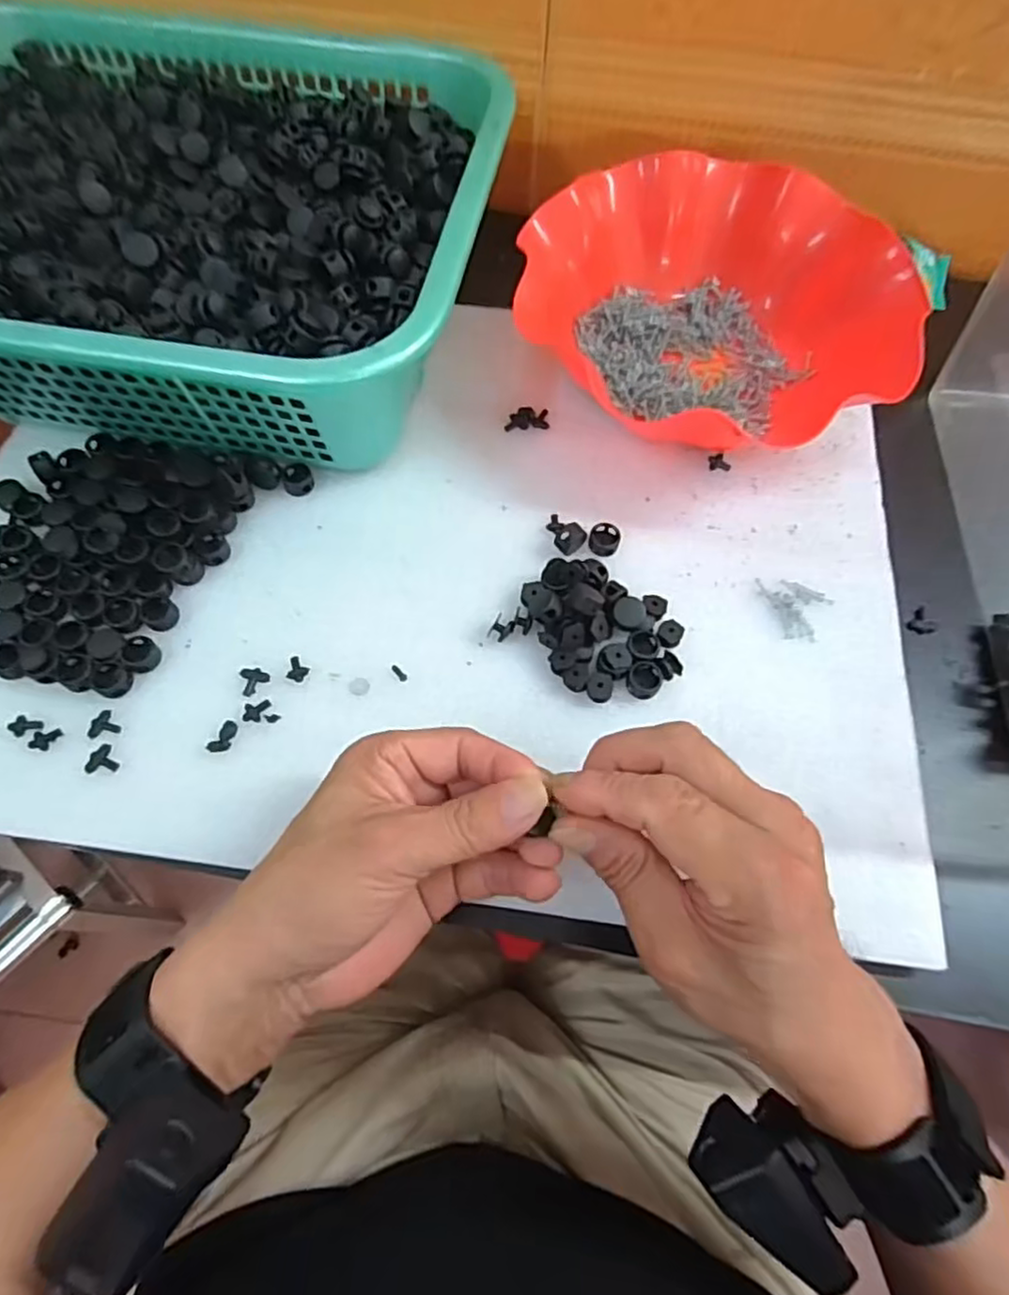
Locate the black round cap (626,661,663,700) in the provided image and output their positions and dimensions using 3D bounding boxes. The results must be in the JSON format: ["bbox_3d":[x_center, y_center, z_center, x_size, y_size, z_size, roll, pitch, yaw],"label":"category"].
[{"bbox_3d":[0.070,0.017,0.339,0.017,0.008,0.017,1,66,-2],"label":"black round cap"}]

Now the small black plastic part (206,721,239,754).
[{"bbox_3d":[-0.135,0.044,0.325,0.009,0.004,0.017,31,69,10],"label":"small black plastic part"}]

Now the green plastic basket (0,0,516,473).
[{"bbox_3d":[-0.205,-0.252,0.396,0.384,0.098,0.289,8,66,1],"label":"green plastic basket"}]

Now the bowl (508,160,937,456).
[{"bbox_3d":[0.119,-0.213,0.421,0.221,0.060,0.221,1,66,-2],"label":"bowl"}]

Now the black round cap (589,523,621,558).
[{"bbox_3d":[0.055,-0.060,0.374,0.016,0.007,0.017,1,66,-2],"label":"black round cap"}]

